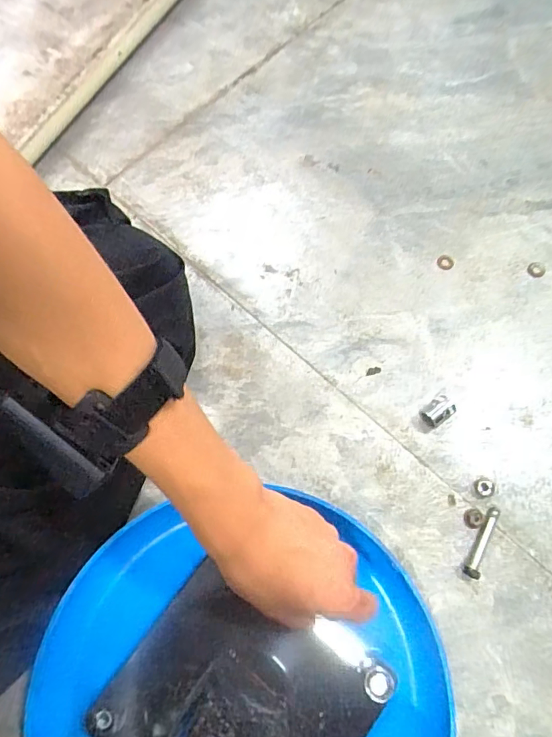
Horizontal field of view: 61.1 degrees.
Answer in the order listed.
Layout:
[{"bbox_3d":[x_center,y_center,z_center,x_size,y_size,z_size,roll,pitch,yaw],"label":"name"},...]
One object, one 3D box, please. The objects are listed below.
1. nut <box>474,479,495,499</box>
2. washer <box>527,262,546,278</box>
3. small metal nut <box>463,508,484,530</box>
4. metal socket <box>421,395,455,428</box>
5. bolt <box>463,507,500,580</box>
[{"bbox_3d":[0.179,0.102,0.400,0.016,0.008,0.016,0,71,0],"label":"nut"},{"bbox_3d":[0.263,-0.100,0.471,0.020,0.004,0.017,-32,74,-11],"label":"washer"},{"bbox_3d":[0.166,0.126,0.393,0.015,0.004,0.016,6,71,2],"label":"small metal nut"},{"bbox_3d":[0.144,0.039,0.417,0.028,0.017,0.020,-43,76,-13],"label":"metal socket"},{"bbox_3d":[0.171,0.142,0.383,0.010,0.011,0.060,29,73,10],"label":"bolt"}]

